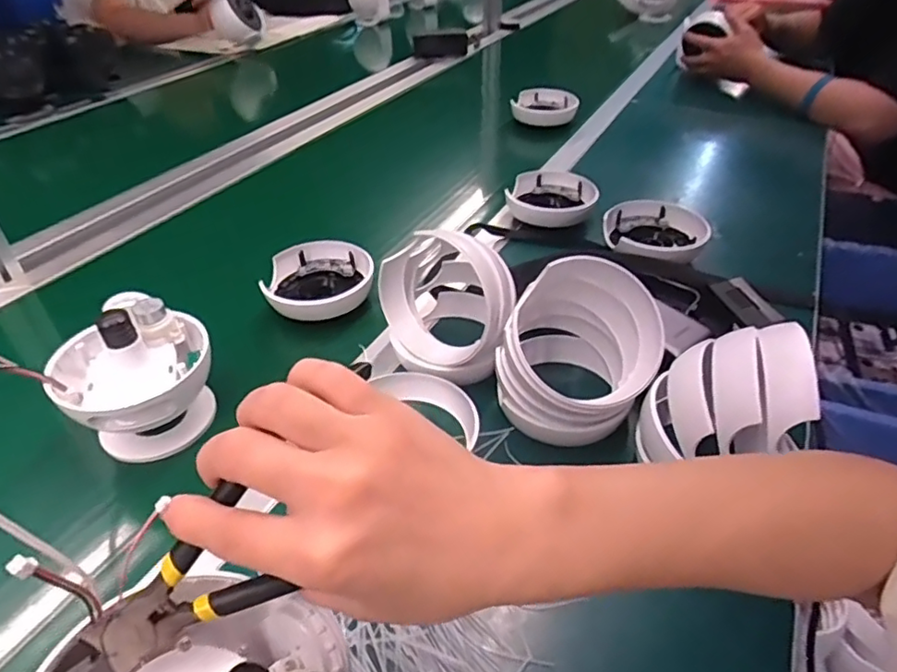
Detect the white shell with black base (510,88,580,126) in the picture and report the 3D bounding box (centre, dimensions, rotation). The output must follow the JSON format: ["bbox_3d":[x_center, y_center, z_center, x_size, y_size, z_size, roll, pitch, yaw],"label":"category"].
[{"bbox_3d":[0.172,-0.411,1.053,0.120,0.037,0.116,8,39,10],"label":"white shell with black base"}]

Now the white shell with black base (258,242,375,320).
[{"bbox_3d":[-0.137,-0.059,0.629,0.109,0.036,0.098,-4,38,-5],"label":"white shell with black base"}]

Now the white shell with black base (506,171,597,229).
[{"bbox_3d":[0.136,-0.180,0.766,0.112,0.032,0.108,12,39,14],"label":"white shell with black base"}]

